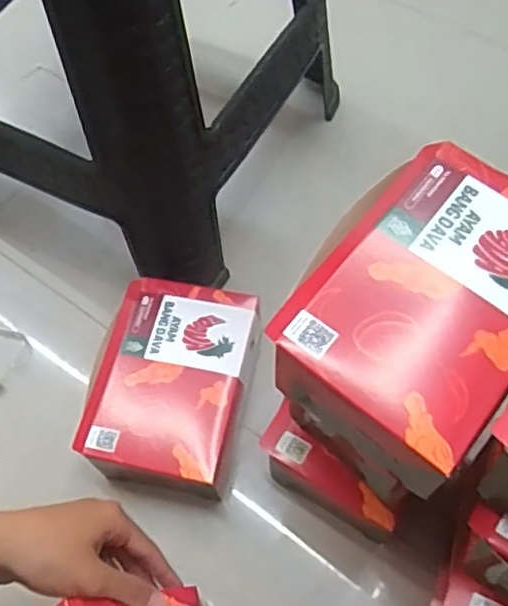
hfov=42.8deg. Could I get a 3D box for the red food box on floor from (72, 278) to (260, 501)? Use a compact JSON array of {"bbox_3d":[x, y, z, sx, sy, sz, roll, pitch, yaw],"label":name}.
[{"bbox_3d":[-0.072,0.076,0.584,0.129,0.076,0.170,7,61,8],"label":"red food box on floor"}]

